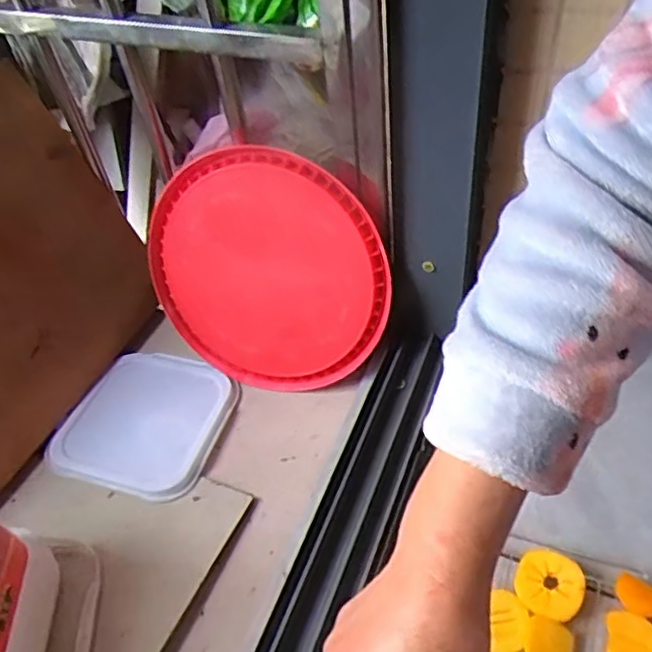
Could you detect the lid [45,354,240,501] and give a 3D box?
[{"bbox_3d":[-0.221,0.116,0.775,0.181,0.017,0.189,19,55,8],"label":"lid"}]

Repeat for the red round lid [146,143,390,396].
[{"bbox_3d":[-0.074,-0.059,0.756,0.286,0.290,0.025,24,30,1],"label":"red round lid"}]

